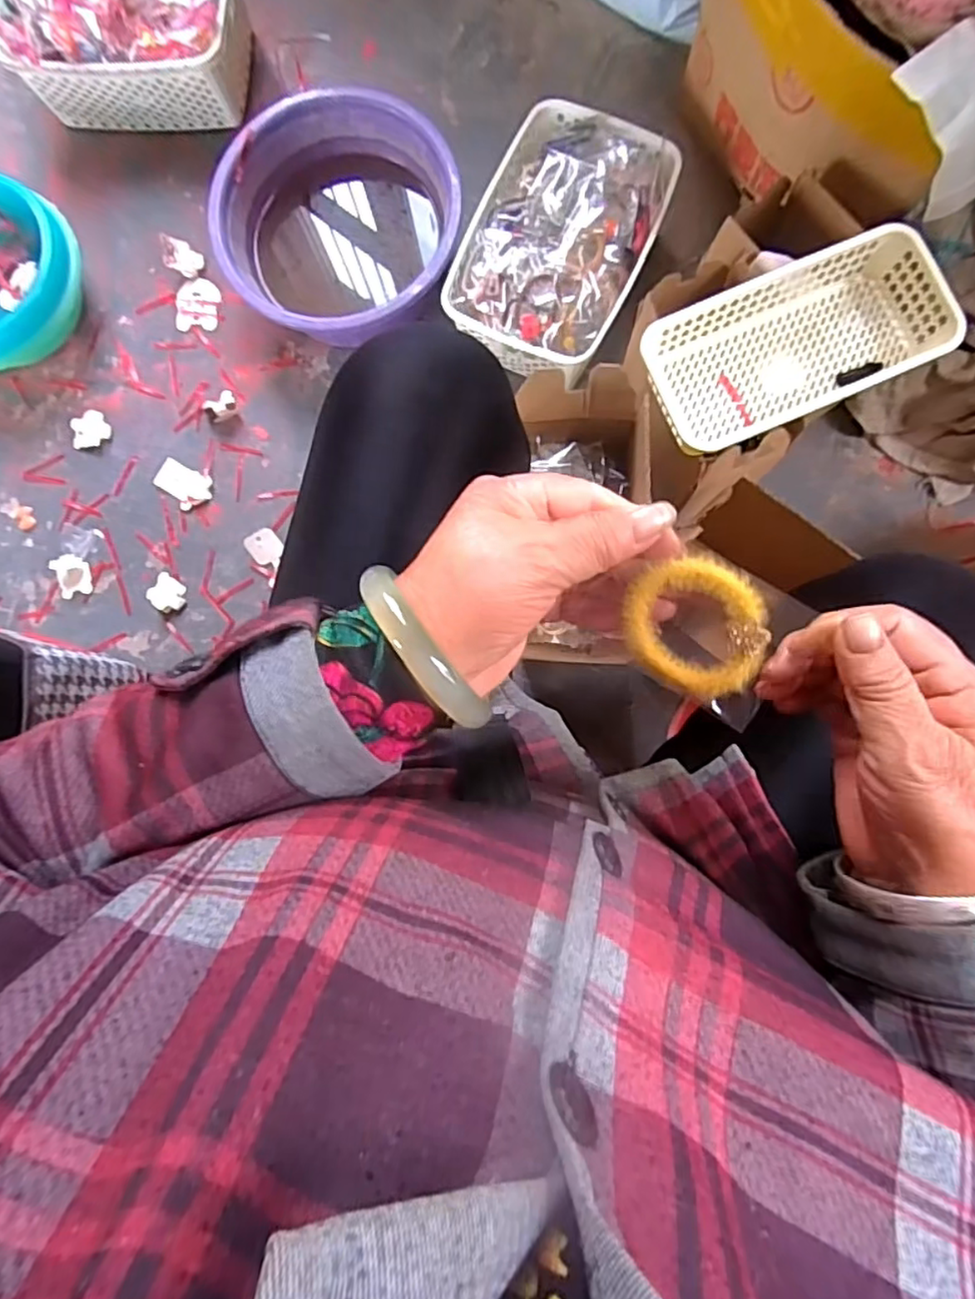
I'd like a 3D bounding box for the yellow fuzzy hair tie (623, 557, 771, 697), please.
[{"bbox_3d":[0.086,-0.010,0.260,0.053,0.014,0.054,10,114,12],"label":"yellow fuzzy hair tie"}]

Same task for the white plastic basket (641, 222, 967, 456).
[{"bbox_3d":[0.283,-0.285,0.590,0.258,0.048,0.130,-21,84,1],"label":"white plastic basket"}]

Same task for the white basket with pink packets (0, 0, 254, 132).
[{"bbox_3d":[-0.464,-0.794,0.806,0.306,0.153,0.180,-2,85,3],"label":"white basket with pink packets"}]

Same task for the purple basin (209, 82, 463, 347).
[{"bbox_3d":[-0.176,-0.517,0.788,0.285,0.114,0.285,0,85,3],"label":"purple basin"}]

